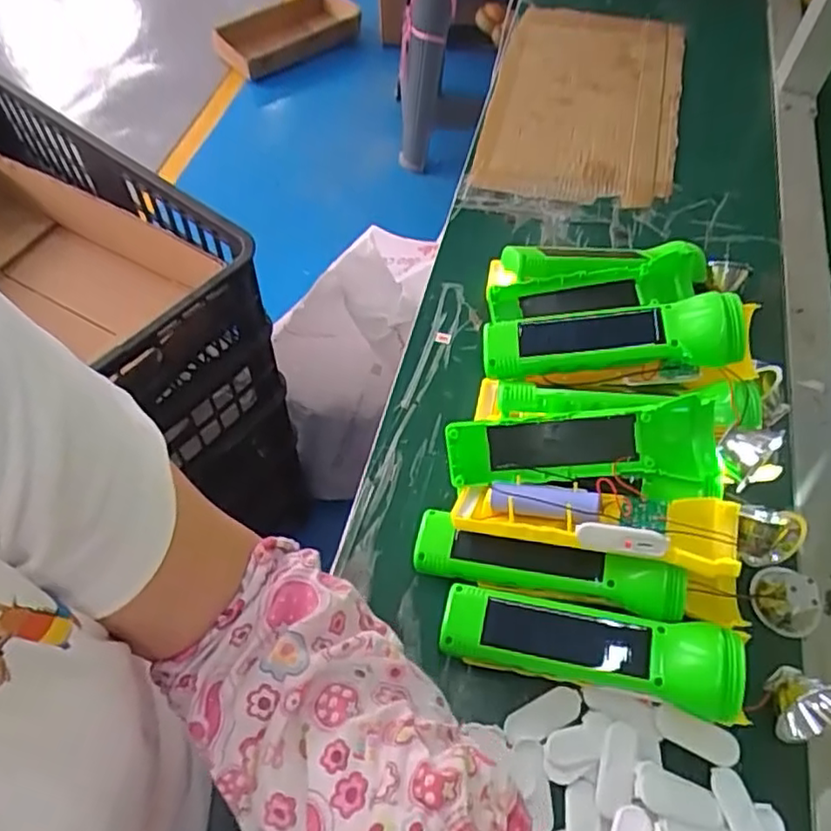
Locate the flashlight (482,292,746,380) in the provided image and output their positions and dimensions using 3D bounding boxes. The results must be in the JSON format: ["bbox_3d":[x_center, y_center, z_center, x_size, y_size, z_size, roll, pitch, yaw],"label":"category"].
[{"bbox_3d":[0.127,-0.049,0.441,0.167,0.035,0.042,-4,58,16],"label":"flashlight"}]

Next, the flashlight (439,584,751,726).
[{"bbox_3d":[0.100,0.133,0.382,0.170,0.049,0.045,12,60,8],"label":"flashlight"}]

